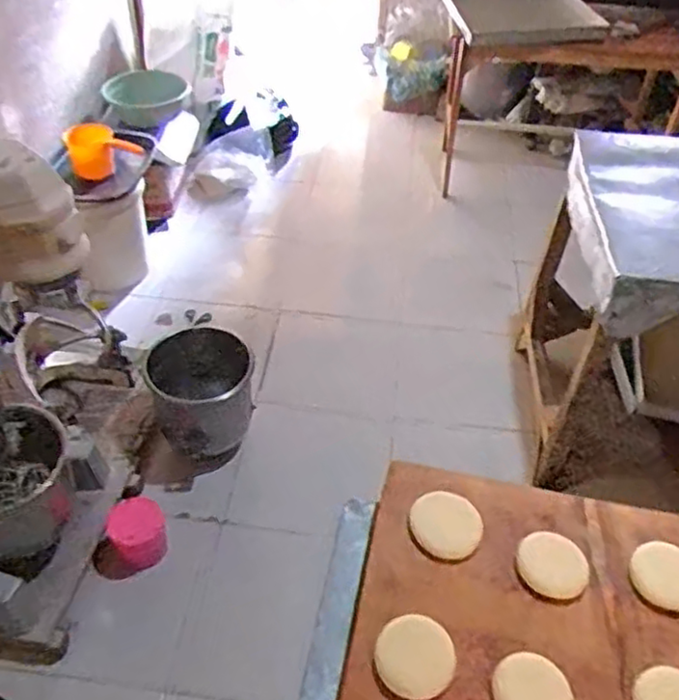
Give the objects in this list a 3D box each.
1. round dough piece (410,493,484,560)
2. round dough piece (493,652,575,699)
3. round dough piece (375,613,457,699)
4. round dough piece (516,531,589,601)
[{"bbox_3d":[0.102,0.164,0.649,0.064,0.005,0.066,1,45,-1],"label":"round dough piece"},{"bbox_3d":[0.155,0.272,0.548,0.062,0.008,0.056,4,45,1],"label":"round dough piece"},{"bbox_3d":[0.062,0.251,0.567,0.062,0.012,0.062,1,45,-1],"label":"round dough piece"},{"bbox_3d":[0.194,0.195,0.630,0.061,0.005,0.064,1,44,-1],"label":"round dough piece"}]

